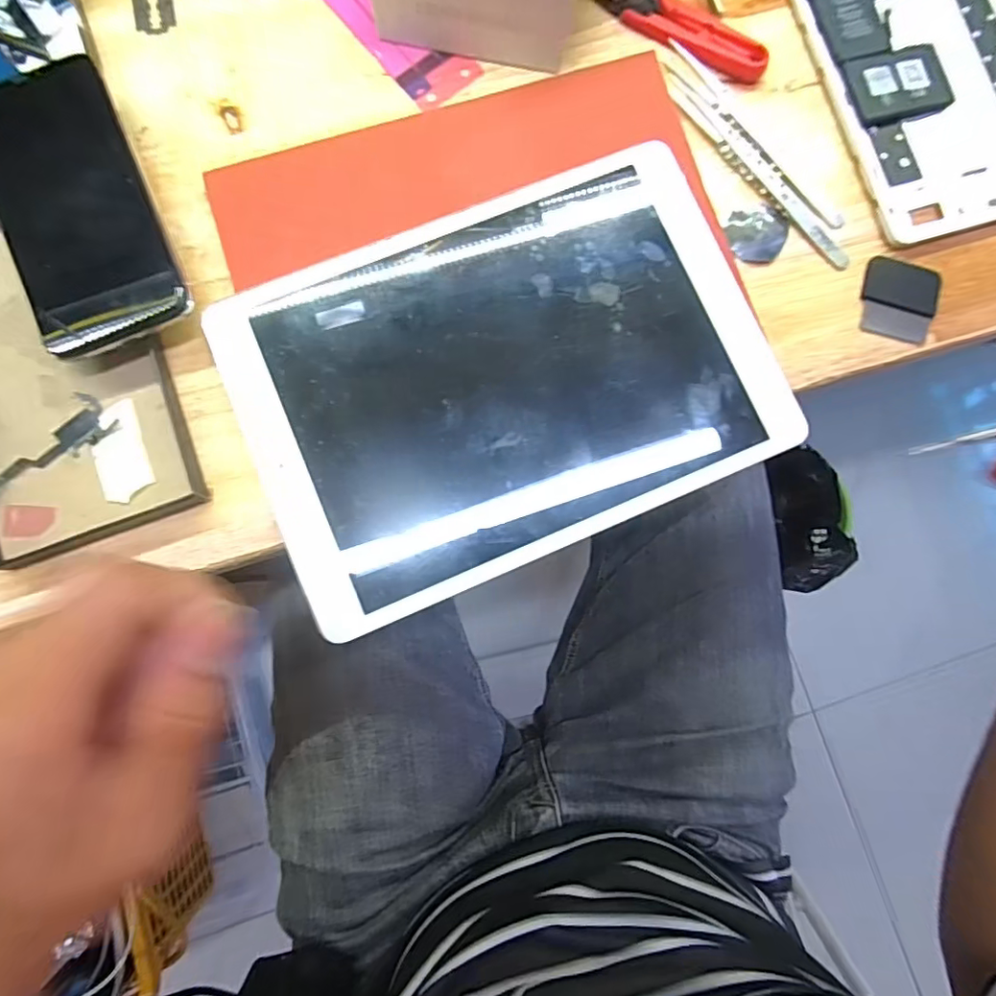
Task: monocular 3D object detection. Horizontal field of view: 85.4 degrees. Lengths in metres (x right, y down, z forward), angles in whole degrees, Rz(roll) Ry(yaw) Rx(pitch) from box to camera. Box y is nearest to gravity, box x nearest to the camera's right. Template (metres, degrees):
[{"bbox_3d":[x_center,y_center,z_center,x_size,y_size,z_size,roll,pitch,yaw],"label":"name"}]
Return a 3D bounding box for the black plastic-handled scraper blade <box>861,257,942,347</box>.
[{"bbox_3d":[0.208,-0.103,0.280,0.037,0.004,0.041,14,88,5],"label":"black plastic-handled scraper blade"}]

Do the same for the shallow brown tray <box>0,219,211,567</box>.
[{"bbox_3d":[-0.211,-0.066,0.255,0.096,0.015,0.178,-19,85,-4],"label":"shallow brown tray"}]

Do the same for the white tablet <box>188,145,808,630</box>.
[{"bbox_3d":[0.004,-0.057,0.256,0.241,0.005,0.171,-23,85,-4],"label":"white tablet"}]

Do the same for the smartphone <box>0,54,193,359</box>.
[{"bbox_3d":[-0.194,-0.134,0.247,0.066,0.008,0.133,-24,86,-5],"label":"smartphone"}]

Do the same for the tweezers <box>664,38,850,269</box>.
[{"bbox_3d":[0.137,-0.180,0.283,0.025,0.007,0.143,-41,87,-6],"label":"tweezers"}]

